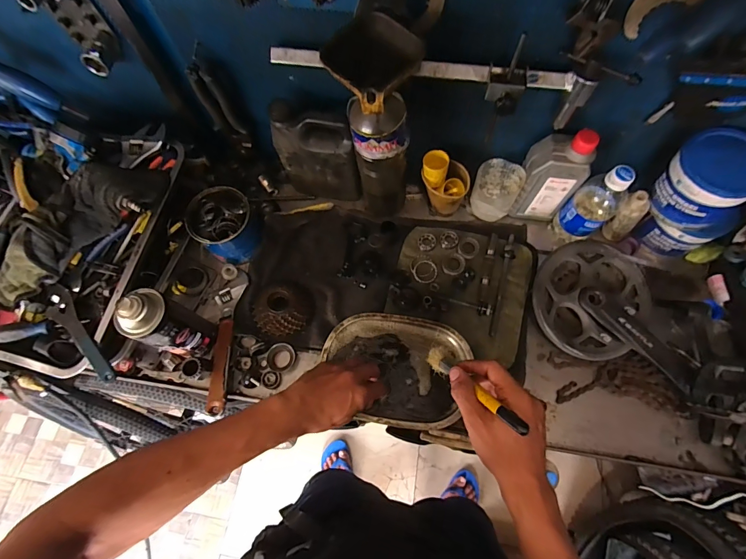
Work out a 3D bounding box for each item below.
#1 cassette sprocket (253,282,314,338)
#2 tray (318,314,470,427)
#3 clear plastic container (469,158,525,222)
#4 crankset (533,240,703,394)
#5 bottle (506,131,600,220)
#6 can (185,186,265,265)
[{"bbox_3d":[-0.146,0.044,0.607,0.087,0.034,0.091,-1,68,3],"label":"cassette sprocket"},{"bbox_3d":[0.029,0.129,0.555,0.203,0.024,0.151,8,69,6],"label":"tray"},{"bbox_3d":[0.204,-0.146,0.621,0.063,0.083,0.063,-1,68,3],"label":"clear plastic container"},{"bbox_3d":[0.366,0.043,0.565,0.245,0.048,0.169,17,70,10],"label":"crankset"},{"bbox_3d":[0.273,-0.158,0.580,0.079,0.170,0.047,9,69,7],"label":"bottle"},{"bbox_3d":[-0.241,-0.091,0.629,0.103,0.094,0.101,-1,68,3],"label":"can"}]

